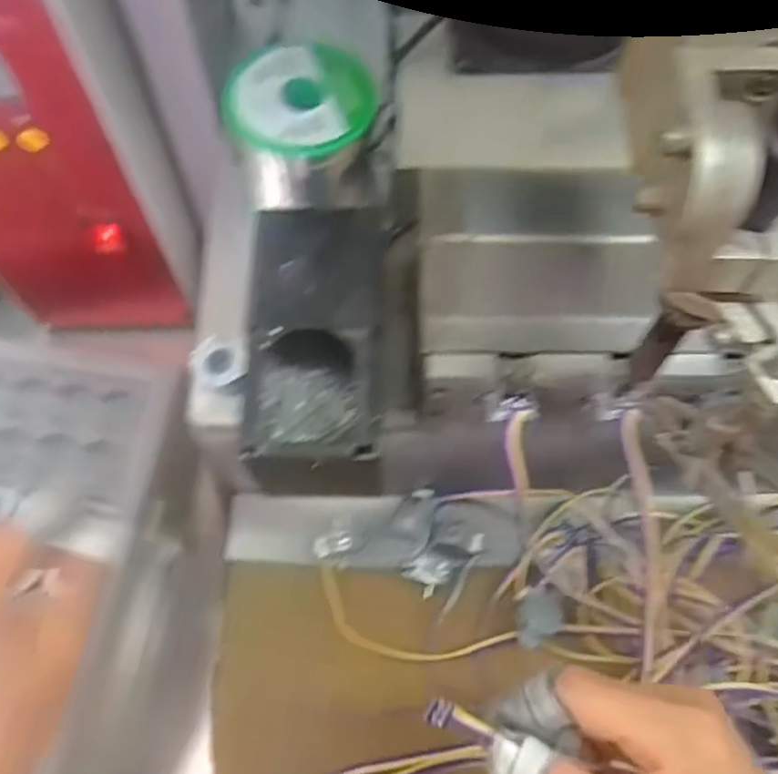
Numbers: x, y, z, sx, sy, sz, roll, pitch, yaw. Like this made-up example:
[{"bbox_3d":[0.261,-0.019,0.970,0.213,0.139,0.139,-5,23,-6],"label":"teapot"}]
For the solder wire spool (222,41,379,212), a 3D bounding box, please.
[{"bbox_3d":[-0.040,-0.123,0.353,0.069,0.044,0.070,-1,66,0],"label":"solder wire spool"}]

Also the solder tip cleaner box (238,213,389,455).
[{"bbox_3d":[-0.030,-0.015,0.315,0.055,0.059,0.109,1,66,1],"label":"solder tip cleaner box"}]

